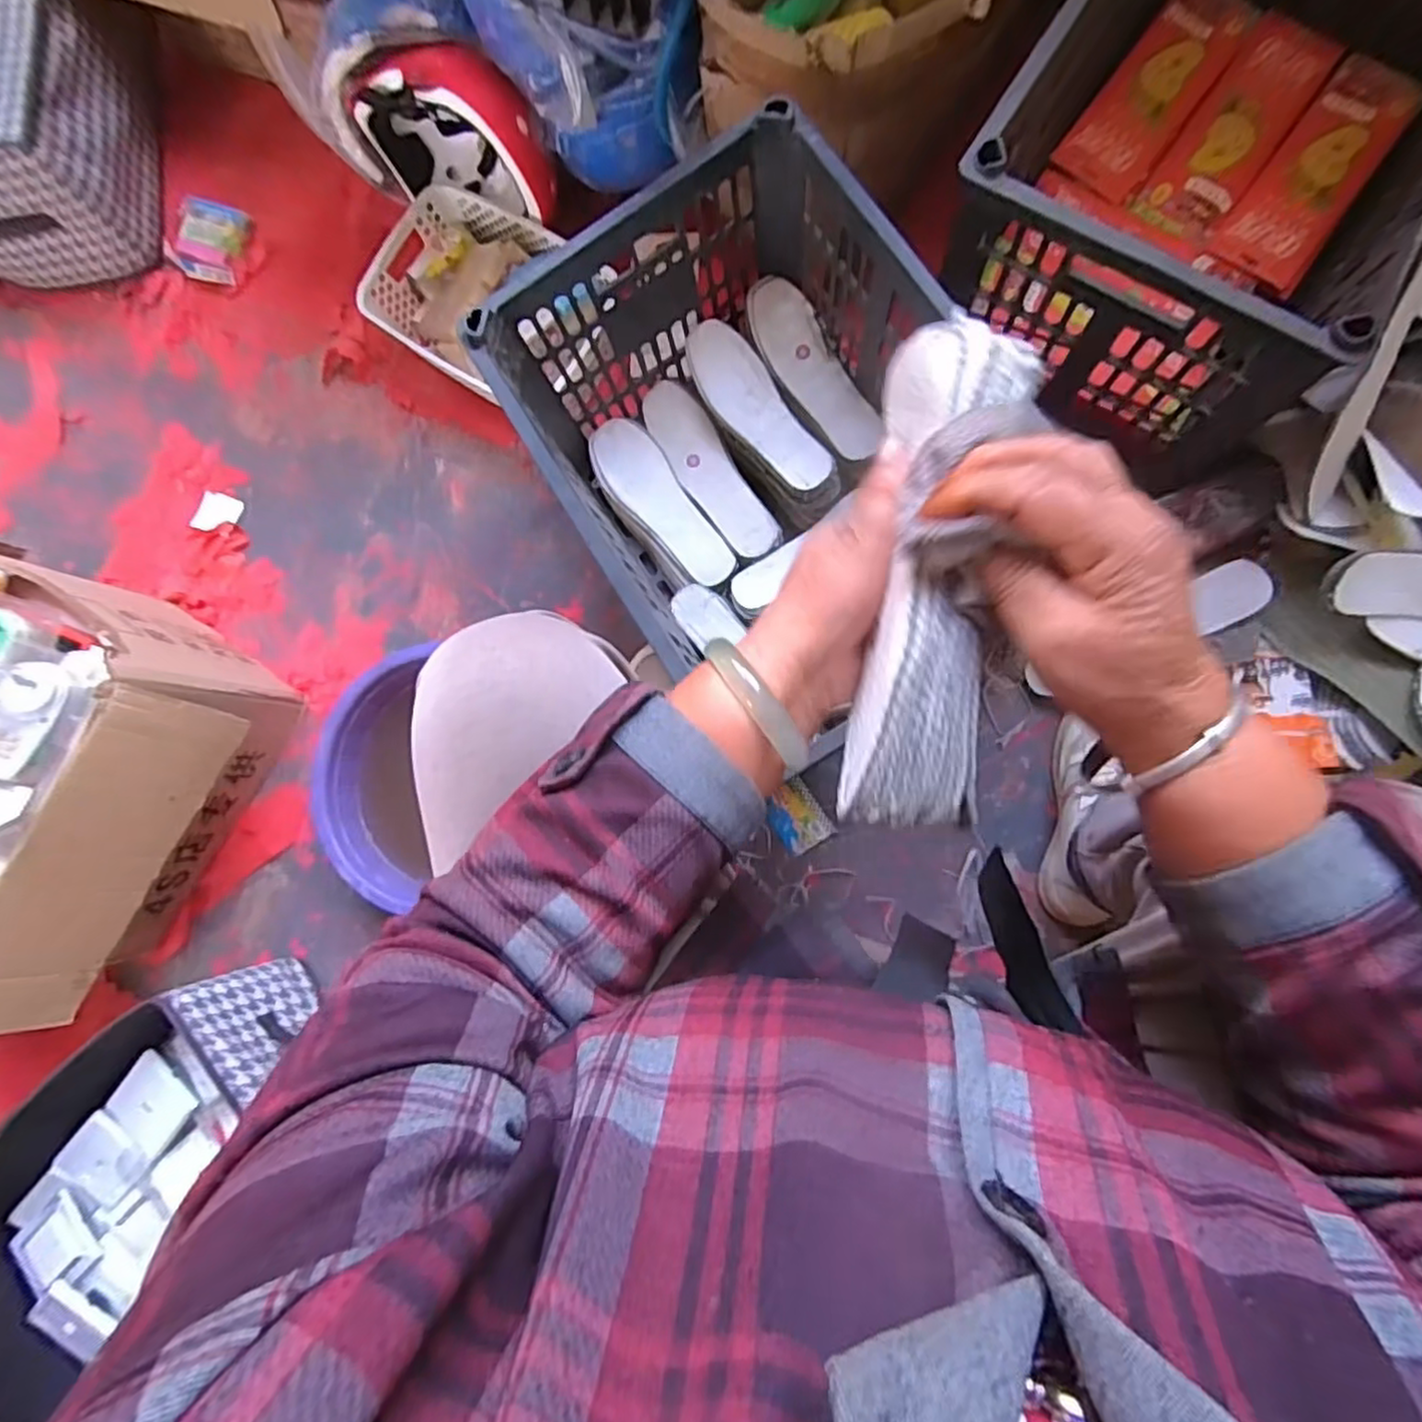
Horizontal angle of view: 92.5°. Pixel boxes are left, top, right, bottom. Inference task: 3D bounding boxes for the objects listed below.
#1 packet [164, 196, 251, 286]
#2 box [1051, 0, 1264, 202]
[{"bbox_3d":[-0.708,-0.659,0.956,0.104,0.019,0.110,17,87,9],"label":"packet"},{"bbox_3d":[0.474,-0.663,0.720,0.091,0.023,0.257,35,90,9],"label":"box"}]

